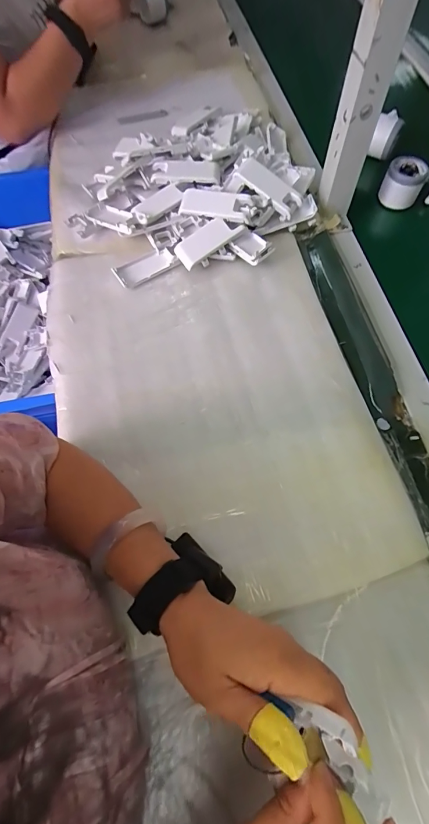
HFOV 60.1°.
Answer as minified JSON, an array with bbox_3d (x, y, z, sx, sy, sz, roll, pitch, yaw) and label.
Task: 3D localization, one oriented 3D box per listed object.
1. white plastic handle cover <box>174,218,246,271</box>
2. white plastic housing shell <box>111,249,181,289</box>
[{"bbox_3d":[-0.008,-0.241,0.520,0.098,0.017,0.037,-30,68,0],"label":"white plastic handle cover"},{"bbox_3d":[-0.099,-0.207,0.524,0.089,0.020,0.039,-31,69,-14],"label":"white plastic housing shell"}]

